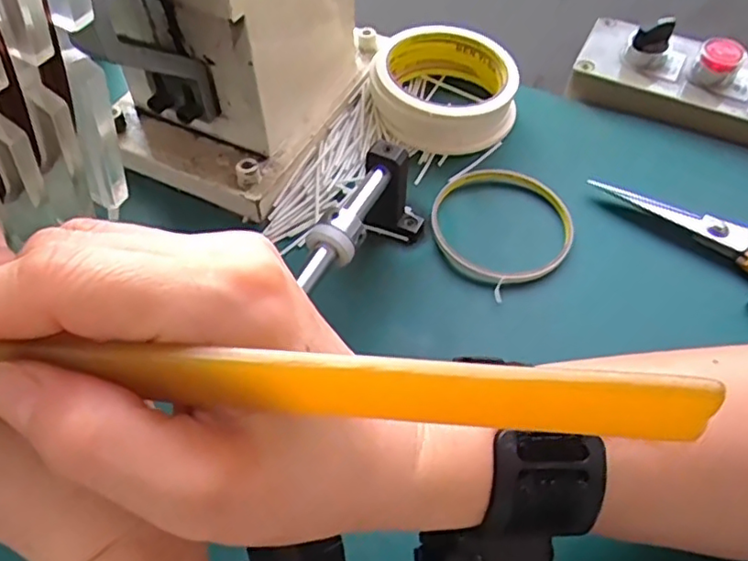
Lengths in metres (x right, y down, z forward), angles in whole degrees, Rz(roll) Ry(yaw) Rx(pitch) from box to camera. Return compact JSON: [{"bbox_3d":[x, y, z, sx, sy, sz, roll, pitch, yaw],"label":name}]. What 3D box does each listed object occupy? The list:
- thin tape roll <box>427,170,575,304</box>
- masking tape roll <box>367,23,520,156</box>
[{"bbox_3d":[0.074,-0.034,0.361,0.081,0.011,0.083,0,54,0],"label":"thin tape roll"},{"bbox_3d":[0.046,-0.127,0.409,0.093,0.035,0.093,0,54,0],"label":"masking tape roll"}]

